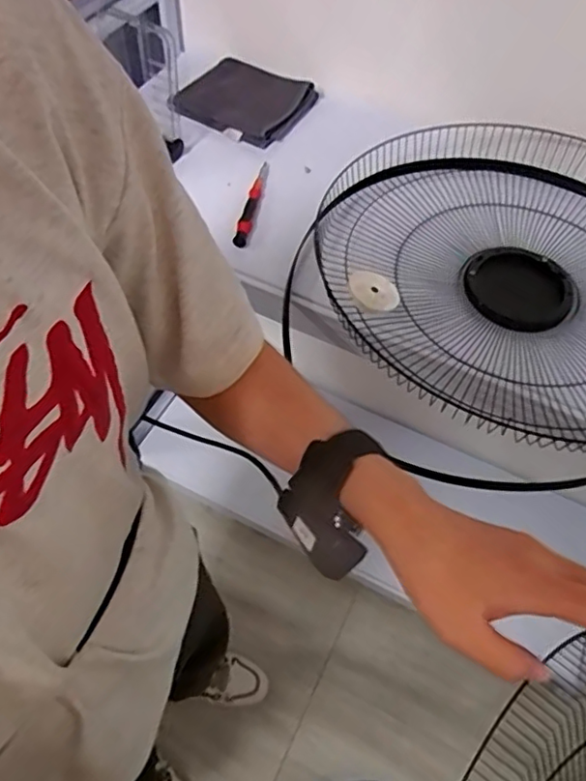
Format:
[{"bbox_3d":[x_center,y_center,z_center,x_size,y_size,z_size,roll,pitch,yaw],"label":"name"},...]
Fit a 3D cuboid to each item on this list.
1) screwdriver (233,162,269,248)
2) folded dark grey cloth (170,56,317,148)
[{"bbox_3d":[-0.053,-0.242,0.758,0.017,0.016,0.157,9,56,3],"label":"screwdriver"},{"bbox_3d":[-0.071,-0.435,0.889,0.184,0.035,0.165,23,58,12],"label":"folded dark grey cloth"}]

